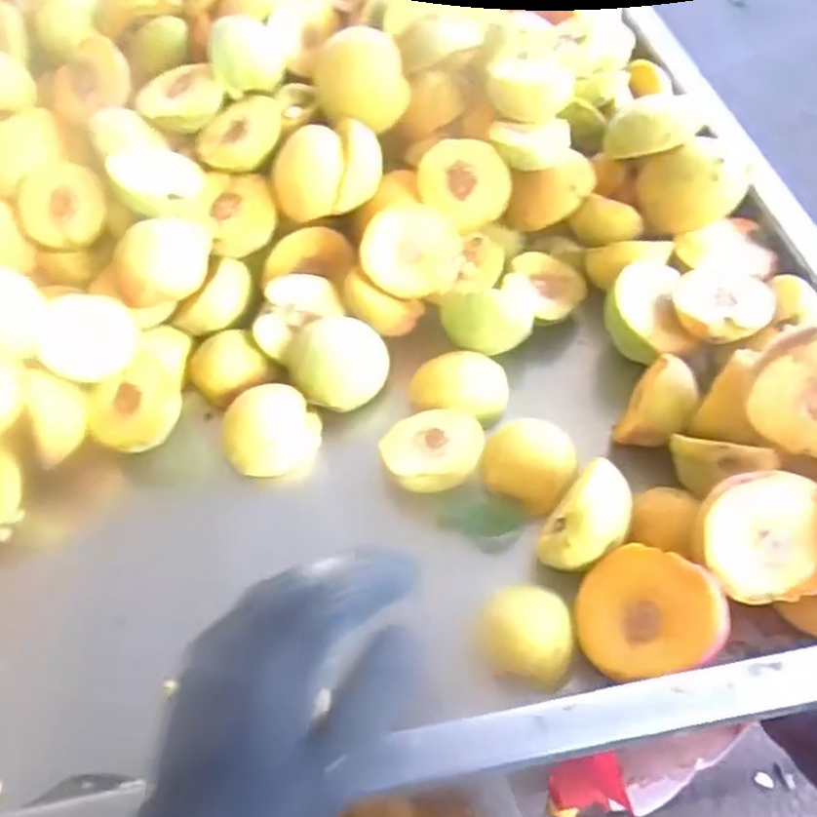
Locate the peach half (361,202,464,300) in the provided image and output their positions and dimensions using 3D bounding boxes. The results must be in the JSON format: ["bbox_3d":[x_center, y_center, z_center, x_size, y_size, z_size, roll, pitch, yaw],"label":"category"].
[{"bbox_3d":[0.001,-0.105,0.515,0.062,0.022,0.060,0,93,-2],"label":"peach half"}]

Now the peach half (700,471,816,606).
[{"bbox_3d":[0.174,0.061,0.374,0.063,0.031,0.059,-5,91,4],"label":"peach half"}]

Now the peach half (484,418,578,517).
[{"bbox_3d":[0.070,0.031,0.444,0.051,0.026,0.045,20,59,21],"label":"peach half"}]

